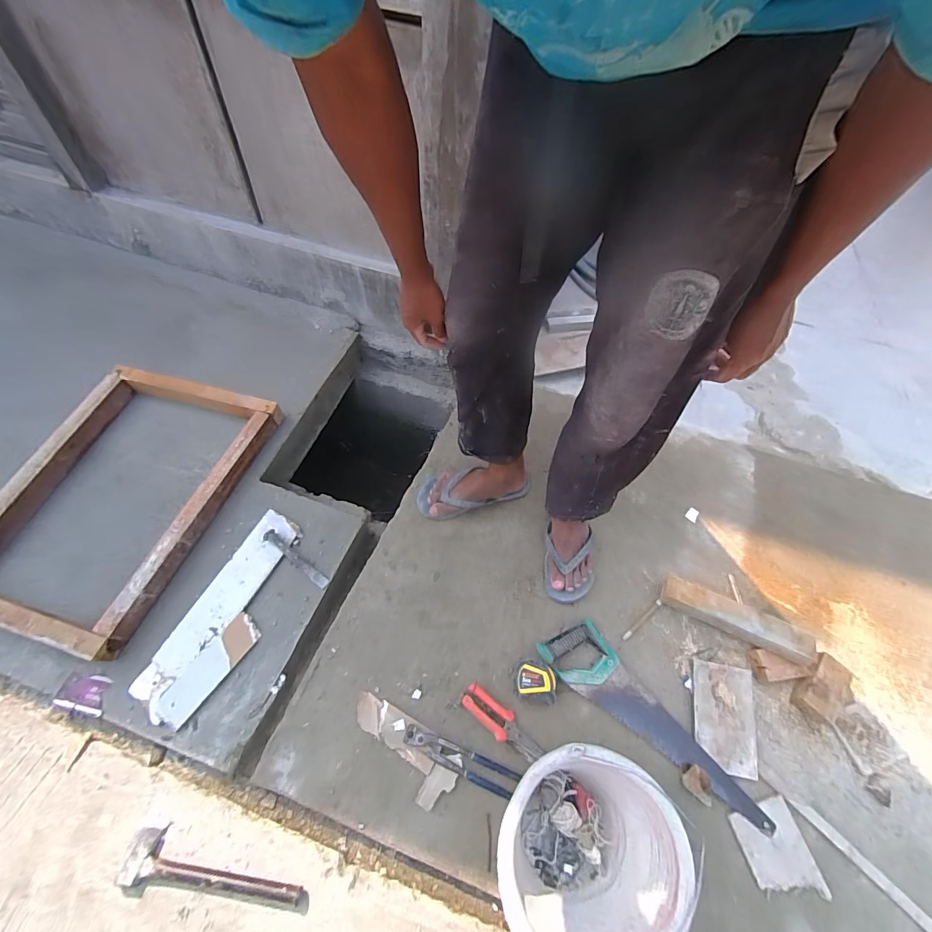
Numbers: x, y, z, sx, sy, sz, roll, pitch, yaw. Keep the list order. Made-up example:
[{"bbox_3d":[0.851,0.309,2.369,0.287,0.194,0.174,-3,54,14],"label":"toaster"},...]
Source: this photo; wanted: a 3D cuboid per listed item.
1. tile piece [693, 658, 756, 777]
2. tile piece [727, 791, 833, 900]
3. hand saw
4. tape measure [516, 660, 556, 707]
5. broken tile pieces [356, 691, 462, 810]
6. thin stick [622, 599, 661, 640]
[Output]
[{"bbox_3d":[0.468,0.453,0.744,0.102,0.008,0.170,9,66,7],"label":"tile piece"},{"bbox_3d":[0.507,0.625,0.665,0.103,0.013,0.130,-12,63,-10],"label":"tile piece"},{"bbox_3d":[0.332,0.458,0.732,0.435,0.023,0.112,41,66,17],"label":"hand saw"},{"bbox_3d":[0.127,0.394,0.747,0.070,0.027,0.068,12,61,3],"label":"tape measure"},{"bbox_3d":[-0.111,0.482,0.703,0.206,0.016,0.088,30,64,13],"label":"broken tile pieces"},{"bbox_3d":[0.355,0.309,0.825,0.113,0.008,0.012,-35,69,-20],"label":"thin stick"}]

